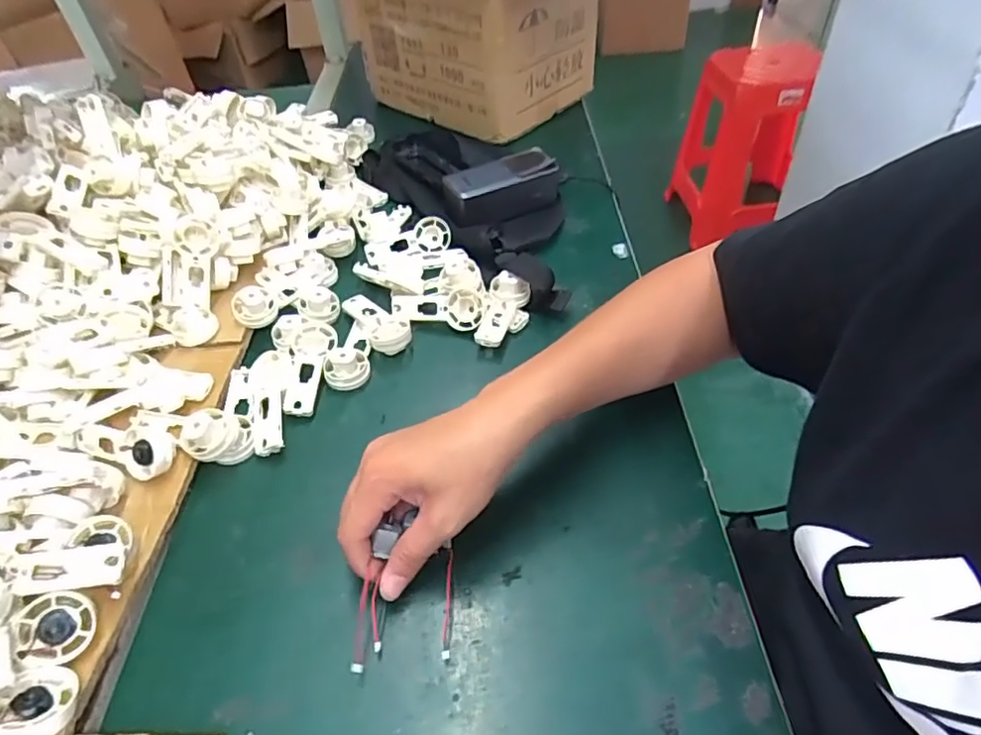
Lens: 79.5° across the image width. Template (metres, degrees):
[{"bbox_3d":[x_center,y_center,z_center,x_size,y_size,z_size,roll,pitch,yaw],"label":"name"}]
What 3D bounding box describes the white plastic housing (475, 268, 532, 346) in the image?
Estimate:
[{"bbox_3d":[0.011,-0.052,0.566,0.042,0.031,0.080,12,64,17],"label":"white plastic housing"}]

